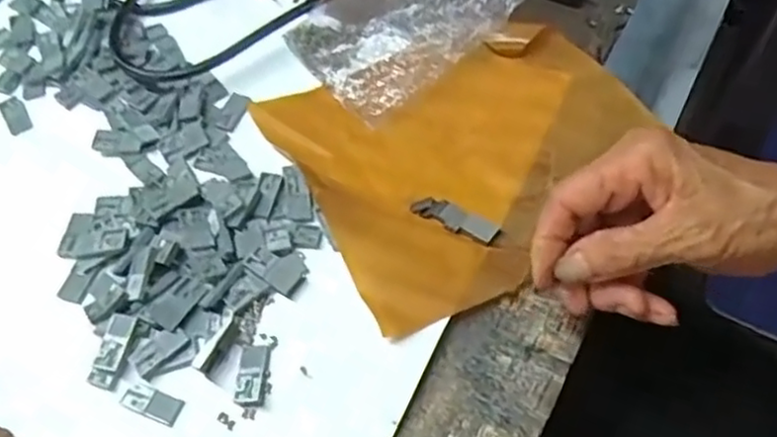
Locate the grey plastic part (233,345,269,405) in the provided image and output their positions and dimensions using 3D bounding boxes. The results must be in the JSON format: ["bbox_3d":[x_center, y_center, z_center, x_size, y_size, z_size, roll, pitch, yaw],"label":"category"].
[{"bbox_3d":[-0.065,0.074,0.321,0.014,0.005,0.029,0,57,5],"label":"grey plastic part"}]

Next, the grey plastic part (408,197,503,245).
[{"bbox_3d":[0.036,-0.001,0.366,0.049,0.004,0.015,25,62,19],"label":"grey plastic part"}]

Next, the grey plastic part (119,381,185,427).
[{"bbox_3d":[-0.112,0.086,0.320,0.029,0.004,0.013,19,60,16],"label":"grey plastic part"}]

